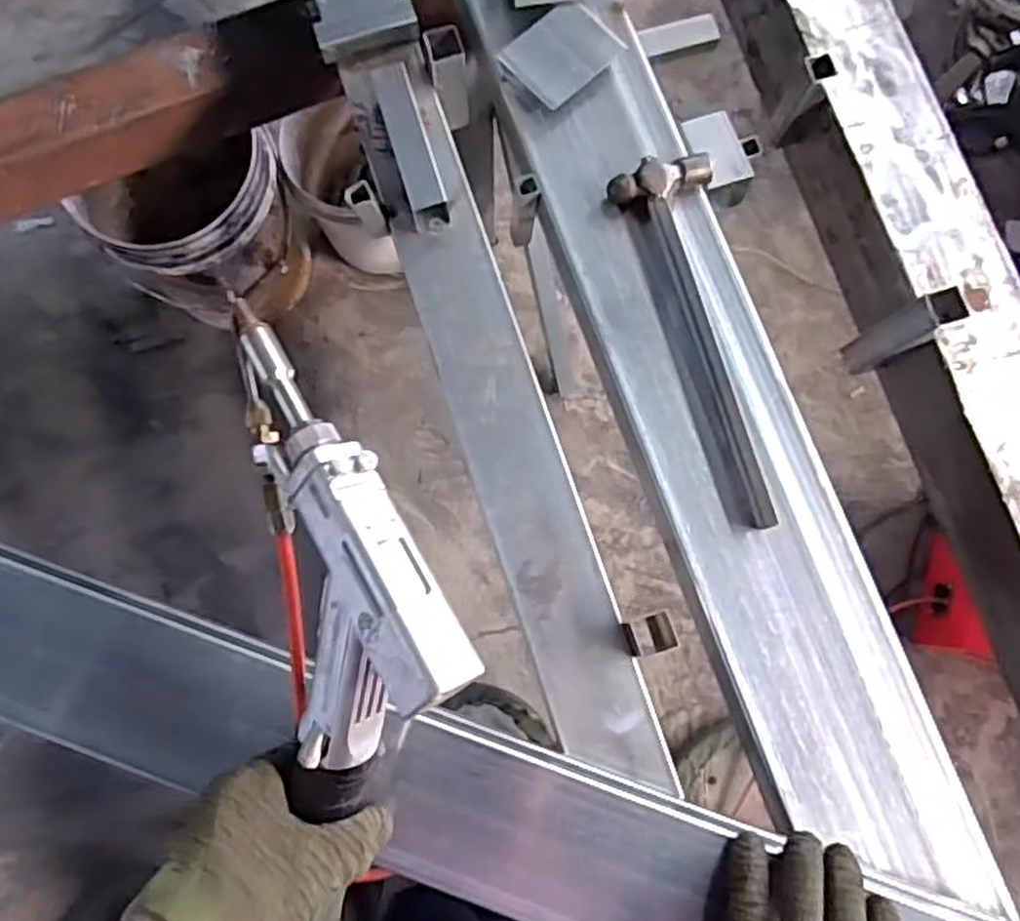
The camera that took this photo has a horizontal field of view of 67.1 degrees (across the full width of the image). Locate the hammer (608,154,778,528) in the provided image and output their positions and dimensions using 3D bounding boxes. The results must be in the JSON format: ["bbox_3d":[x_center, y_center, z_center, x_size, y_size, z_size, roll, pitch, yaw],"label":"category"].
[{"bbox_3d":[0.182,-0.111,0.678,0.085,0.026,0.337,-17,79,-4],"label":"hammer"}]

